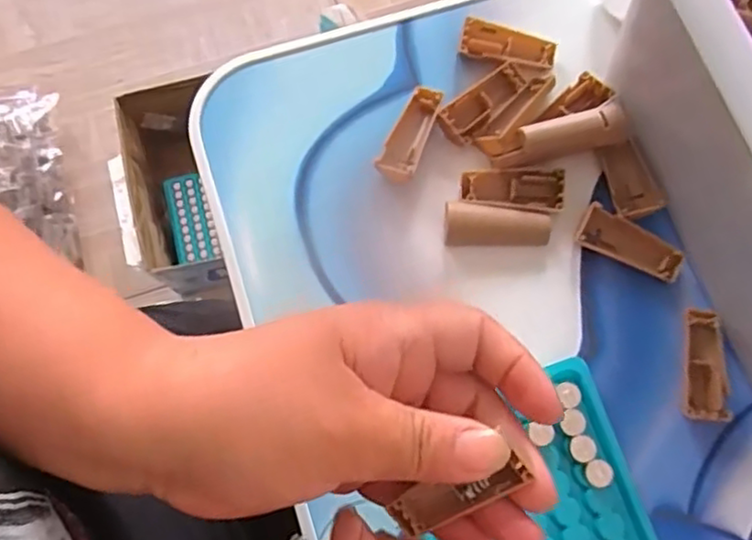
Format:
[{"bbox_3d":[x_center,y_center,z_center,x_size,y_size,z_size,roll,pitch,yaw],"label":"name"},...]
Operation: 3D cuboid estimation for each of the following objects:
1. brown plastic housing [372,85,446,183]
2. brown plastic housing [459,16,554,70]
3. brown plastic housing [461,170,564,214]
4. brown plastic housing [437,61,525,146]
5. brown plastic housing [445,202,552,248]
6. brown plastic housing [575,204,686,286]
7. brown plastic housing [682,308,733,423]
[{"bbox_3d":[0.016,-0.067,0.324,0.019,0.009,0.051,20,76,5],"label":"brown plastic housing"},{"bbox_3d":[0.068,-0.115,0.335,0.048,0.007,0.019,12,76,3],"label":"brown plastic housing"},{"bbox_3d":[0.066,-0.038,0.317,0.048,0.007,0.020,0,75,0],"label":"brown plastic housing"},{"bbox_3d":[0.054,-0.085,0.326,0.050,0.008,0.019,-43,79,-10],"label":"brown plastic housing"},{"bbox_3d":[0.058,-0.021,0.313,0.050,0.006,0.020,1,75,0],"label":"brown plastic housing"},{"bbox_3d":[0.121,-0.013,0.311,0.049,0.007,0.019,25,77,6],"label":"brown plastic housing"},{"bbox_3d":[0.149,0.043,0.296,0.019,0.007,0.050,6,75,1],"label":"brown plastic housing"}]

